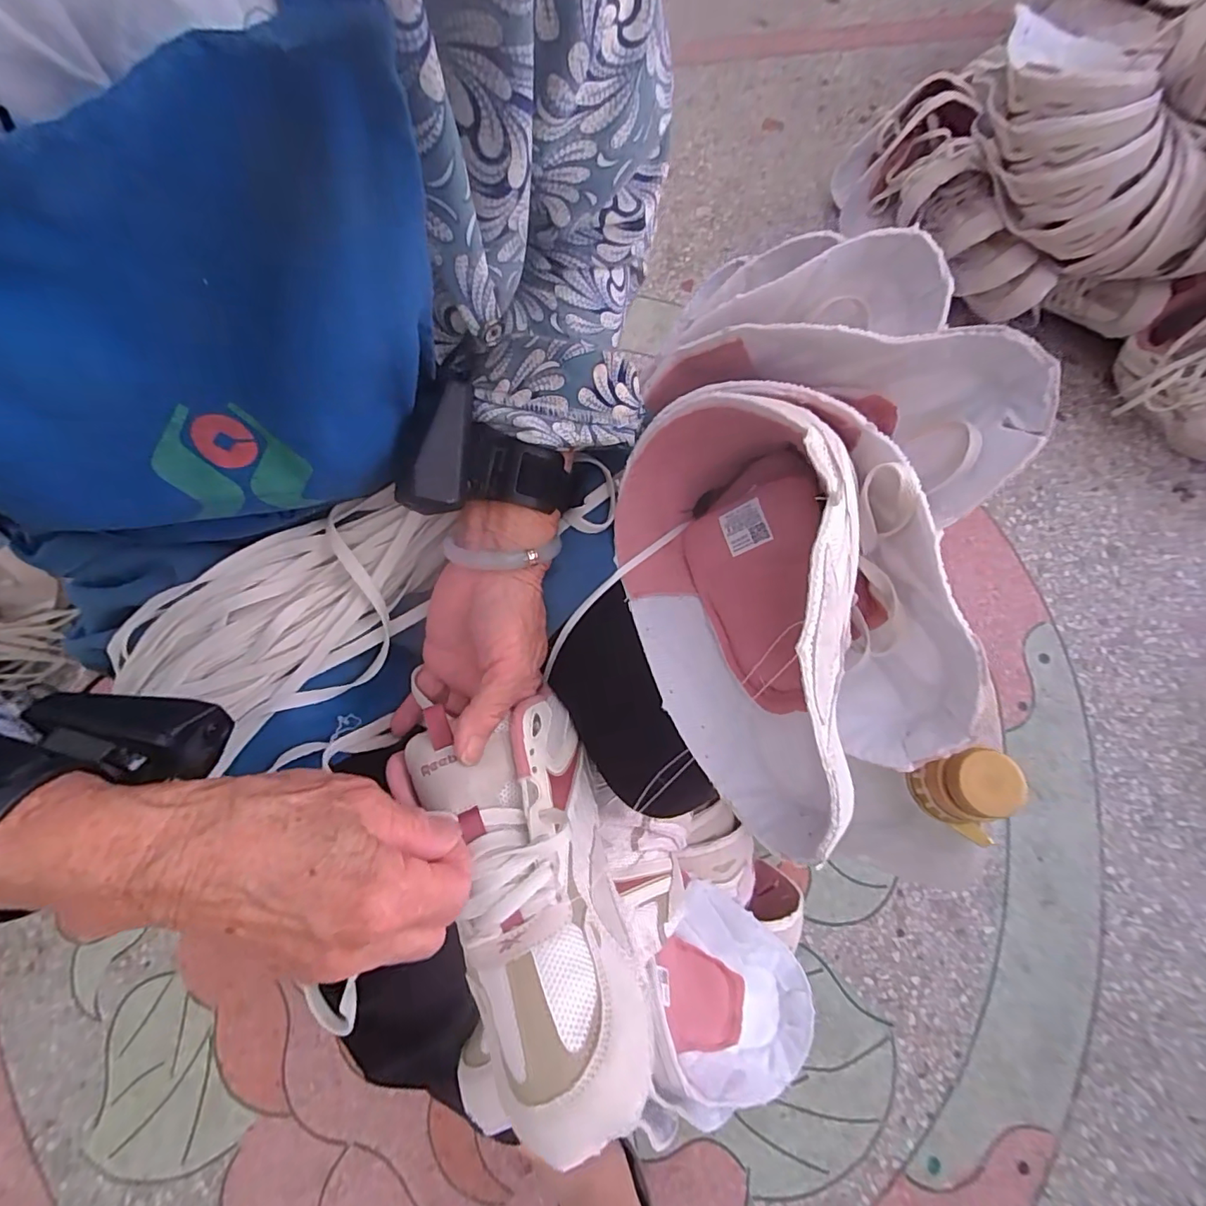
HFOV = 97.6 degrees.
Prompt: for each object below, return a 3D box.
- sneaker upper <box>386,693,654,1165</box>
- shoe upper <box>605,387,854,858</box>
[{"bbox_3d":[-0.042,0.149,0.268,0.091,0.060,0.188,-19,59,-4],"label":"sneaker upper"},{"bbox_3d":[0.061,0.001,0.263,0.108,0.094,0.234,1,74,1],"label":"shoe upper"}]

